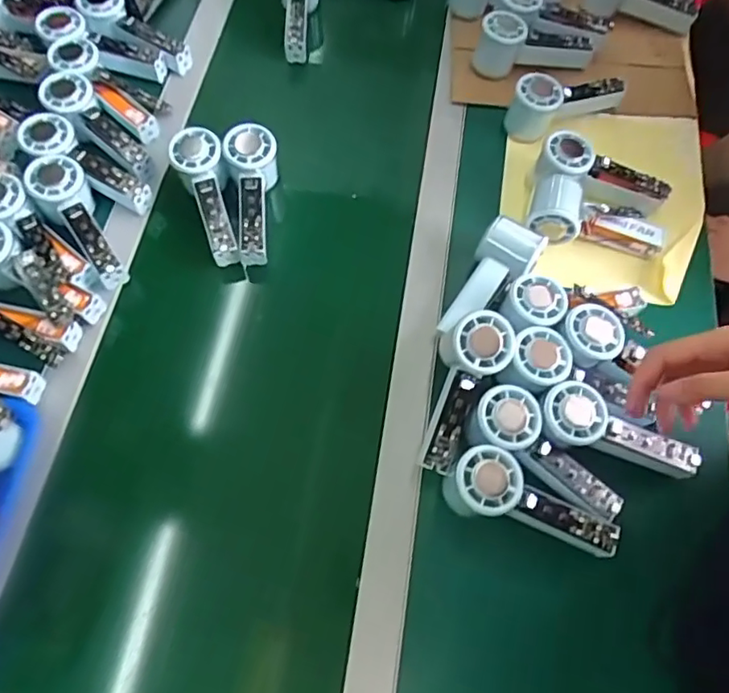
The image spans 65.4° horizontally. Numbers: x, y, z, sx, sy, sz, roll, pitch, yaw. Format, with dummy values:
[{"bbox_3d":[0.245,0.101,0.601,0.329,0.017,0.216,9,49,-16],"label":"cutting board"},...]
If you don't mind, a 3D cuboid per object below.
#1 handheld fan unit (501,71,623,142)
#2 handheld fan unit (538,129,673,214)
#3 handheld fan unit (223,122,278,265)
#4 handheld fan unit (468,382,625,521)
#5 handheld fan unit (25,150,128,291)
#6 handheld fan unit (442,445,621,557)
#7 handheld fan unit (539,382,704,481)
[{"bbox_3d":[0.249,-0.305,0.707,0.156,0.067,0.053,-20,68,-11],"label":"handheld fan unit"},{"bbox_3d":[0.269,-0.194,0.664,0.155,0.071,0.053,20,65,-12],"label":"handheld fan unit"},{"bbox_3d":[-0.126,-0.166,0.640,0.055,0.054,0.154,-2,81,-3],"label":"handheld fan unit"},{"bbox_3d":[0.167,0.094,0.506,0.147,0.031,0.054,35,69,13],"label":"handheld fan unit"},{"bbox_3d":[-0.303,-0.132,0.608,0.055,0.042,0.159,-32,85,-15],"label":"handheld fan unit"},{"bbox_3d":[0.149,0.134,0.499,0.149,0.052,0.058,14,66,4],"label":"handheld fan unit"},{"bbox_3d":[0.234,0.081,0.527,0.150,0.039,0.055,24,66,-8],"label":"handheld fan unit"}]

